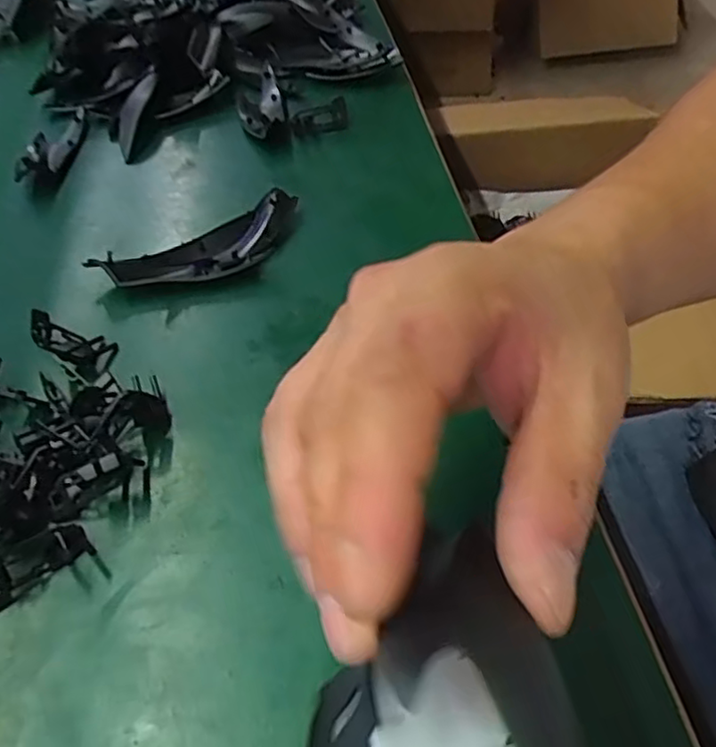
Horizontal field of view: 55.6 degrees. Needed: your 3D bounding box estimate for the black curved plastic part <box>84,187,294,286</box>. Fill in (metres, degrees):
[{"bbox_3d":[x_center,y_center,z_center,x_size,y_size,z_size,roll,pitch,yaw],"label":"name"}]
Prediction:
[{"bbox_3d":[-0.085,-0.073,0.395,0.121,0.015,0.051,-32,53,-20],"label":"black curved plastic part"}]

